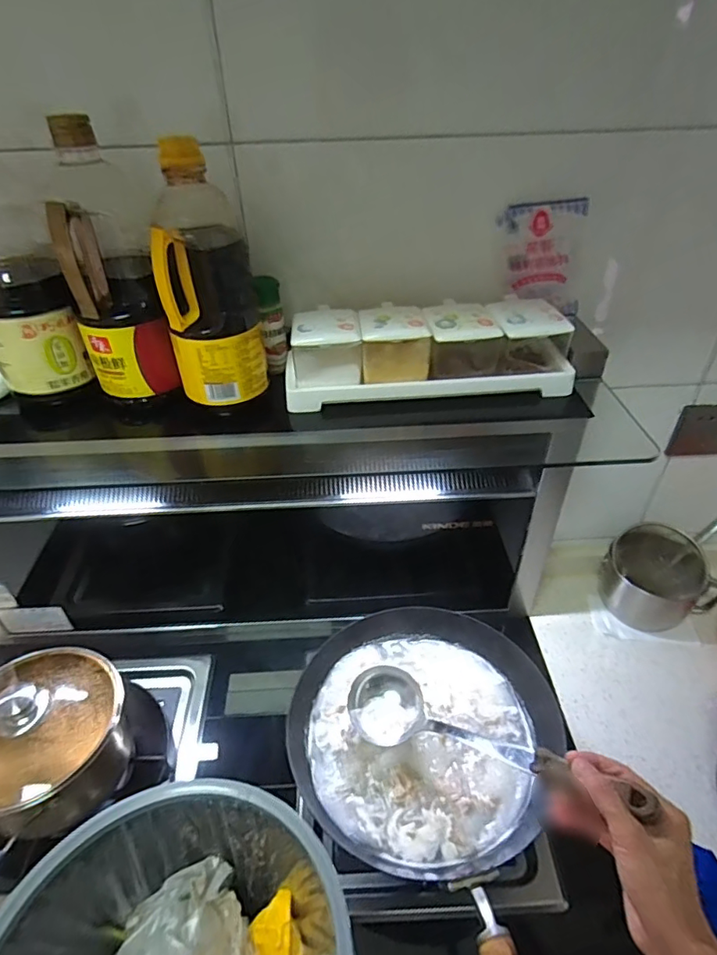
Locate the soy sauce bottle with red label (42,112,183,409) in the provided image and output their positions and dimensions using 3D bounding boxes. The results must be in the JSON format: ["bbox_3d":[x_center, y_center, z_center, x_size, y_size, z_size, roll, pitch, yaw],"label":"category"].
[{"bbox_3d":[-0.241,-0.193,0.509,0.085,0.235,0.087,-13,41,-14],"label":"soy sauce bottle with red label"}]

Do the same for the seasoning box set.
[{"bbox_3d":[0.076,-0.140,0.568,0.307,0.077,0.089,-4,39,-3],"label":"seasoning box set"}]

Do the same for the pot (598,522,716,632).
[{"bbox_3d":[0.483,0.170,0.843,0.141,0.126,0.161,-32,48,-32],"label":"pot"}]

